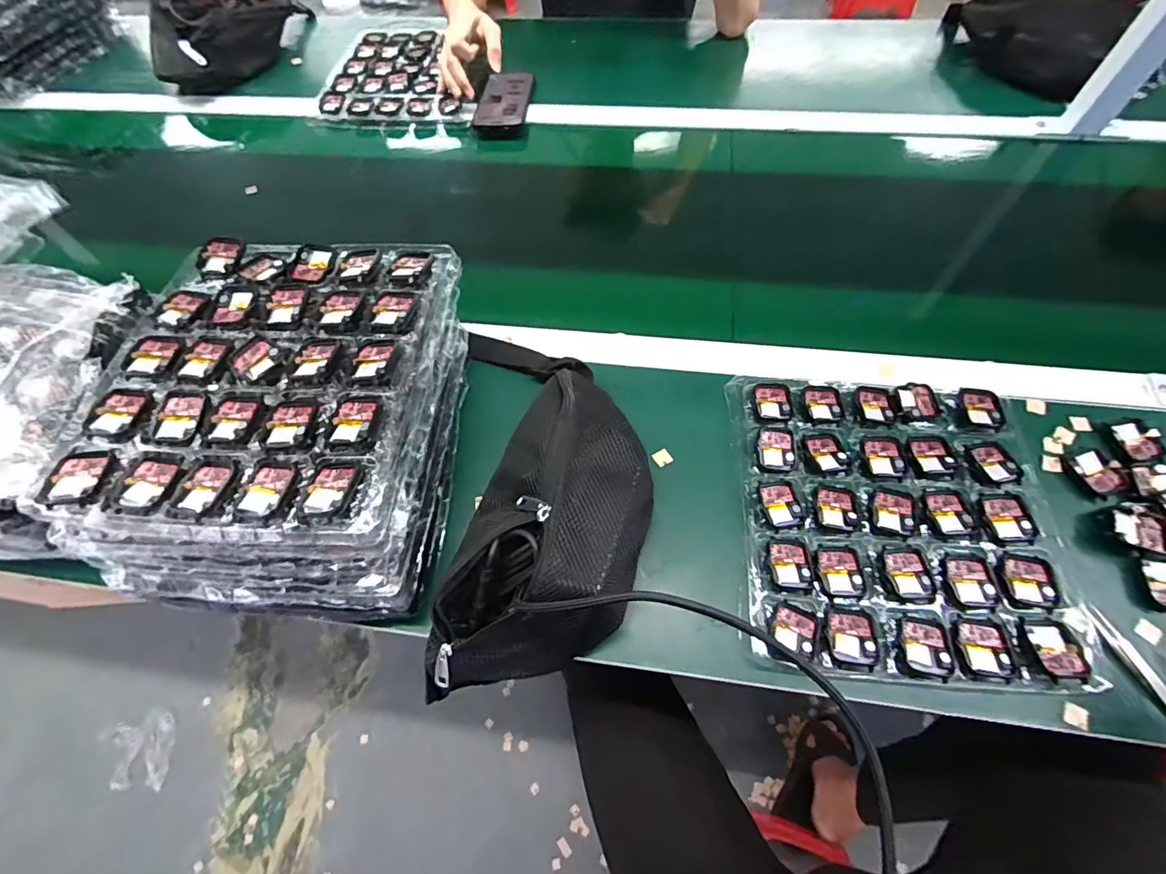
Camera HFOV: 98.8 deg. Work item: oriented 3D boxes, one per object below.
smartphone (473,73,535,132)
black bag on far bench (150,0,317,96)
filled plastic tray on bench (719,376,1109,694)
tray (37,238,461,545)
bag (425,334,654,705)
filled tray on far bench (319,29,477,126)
[{"bbox_3d":[-0.125,-0.532,0.789,0.079,0.015,0.167,3,62,5],"label":"smartphone"},{"bbox_3d":[-0.635,-0.749,0.885,0.149,0.112,0.336,14,64,10],"label":"black bag on far bench"},{"bbox_3d":[0.282,0.069,0.457,0.265,0.020,0.275,2,62,4],"label":"filled plastic tray on bench"},{"bbox_3d":[-0.261,-0.056,0.424,0.249,0.037,0.286,3,62,5],"label":"tray"},{"bbox_3d":[-0.027,0.057,0.426,0.171,0.101,0.296,5,62,6],"label":"bag"},{"bbox_3d":[-0.293,-0.622,0.854,0.251,0.024,0.273,2,62,4],"label":"filled tray on far bench"}]

